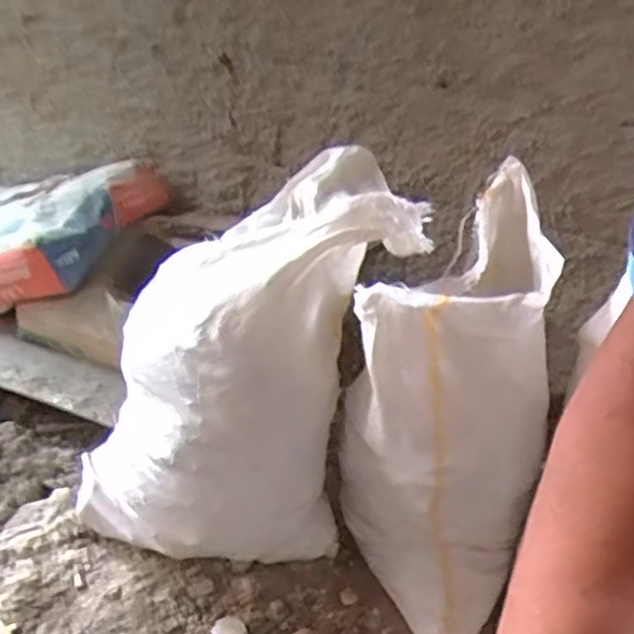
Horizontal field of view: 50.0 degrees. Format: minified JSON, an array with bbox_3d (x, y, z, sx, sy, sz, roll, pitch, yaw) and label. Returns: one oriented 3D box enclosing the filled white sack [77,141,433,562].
[{"bbox_3d":[-0.090,0.052,0.901,0.372,0.486,0.322,-3,33,-15],"label":"filled white sack"}]

